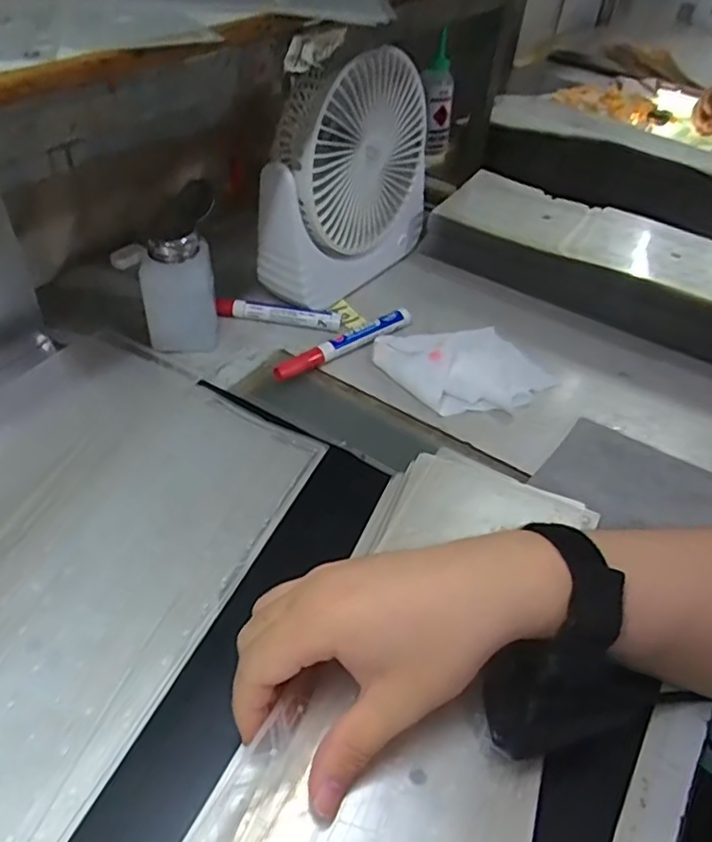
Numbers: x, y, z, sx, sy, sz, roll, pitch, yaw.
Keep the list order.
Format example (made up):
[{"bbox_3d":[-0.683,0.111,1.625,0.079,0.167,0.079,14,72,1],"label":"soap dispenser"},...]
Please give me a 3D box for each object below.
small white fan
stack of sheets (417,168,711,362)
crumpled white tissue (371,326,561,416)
[{"bbox_3d":[-0.004,-0.217,0.556,0.062,0.203,0.185,26,46,23],"label":"small white fan"},{"bbox_3d":[0.279,-0.133,0.585,0.422,0.067,0.128,27,47,24],"label":"stack of sheets"},{"bbox_3d":[0.091,-0.046,0.512,0.138,0.021,0.088,-4,42,-9],"label":"crumpled white tissue"}]

